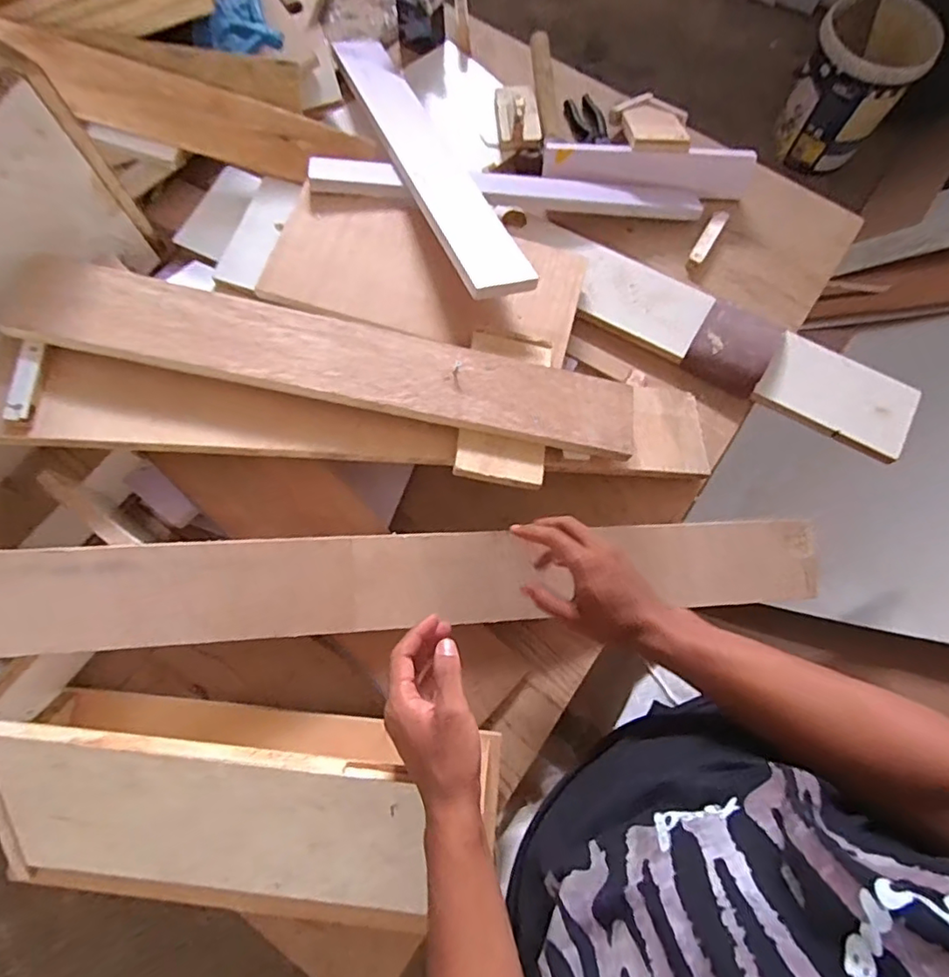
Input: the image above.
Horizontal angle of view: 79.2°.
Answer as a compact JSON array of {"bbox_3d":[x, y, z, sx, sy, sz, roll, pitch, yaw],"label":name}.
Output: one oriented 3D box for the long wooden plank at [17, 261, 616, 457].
[{"bbox_3d":[-0.134,-0.142,0.633,0.649,0.021,0.104,11,66,-8],"label":"long wooden plank"}]

